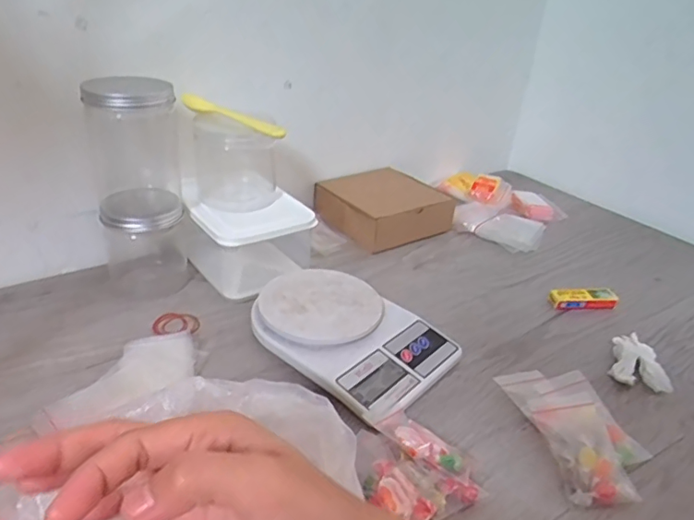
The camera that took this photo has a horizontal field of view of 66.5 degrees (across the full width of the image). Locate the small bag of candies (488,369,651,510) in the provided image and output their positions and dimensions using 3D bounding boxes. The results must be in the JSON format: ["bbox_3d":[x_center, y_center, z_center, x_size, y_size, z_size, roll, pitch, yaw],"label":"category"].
[{"bbox_3d":[0.207,0.146,0.471,0.088,0.027,0.141,-3,31,-15],"label":"small bag of candies"}]

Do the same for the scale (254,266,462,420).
[{"bbox_3d":[0.000,0.073,0.562,0.211,0.033,0.150,28,36,34],"label":"scale"}]

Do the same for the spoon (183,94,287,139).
[{"bbox_3d":[-0.133,-0.165,0.602,0.165,0.016,0.016,26,36,32],"label":"spoon"}]

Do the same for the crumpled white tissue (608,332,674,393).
[{"bbox_3d":[0.308,0.106,0.559,0.053,0.021,0.066,14,31,14],"label":"crumpled white tissue"}]

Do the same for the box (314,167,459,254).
[{"bbox_3d":[0.049,-0.085,0.793,0.167,0.054,0.164,-17,37,-34],"label":"box"}]

